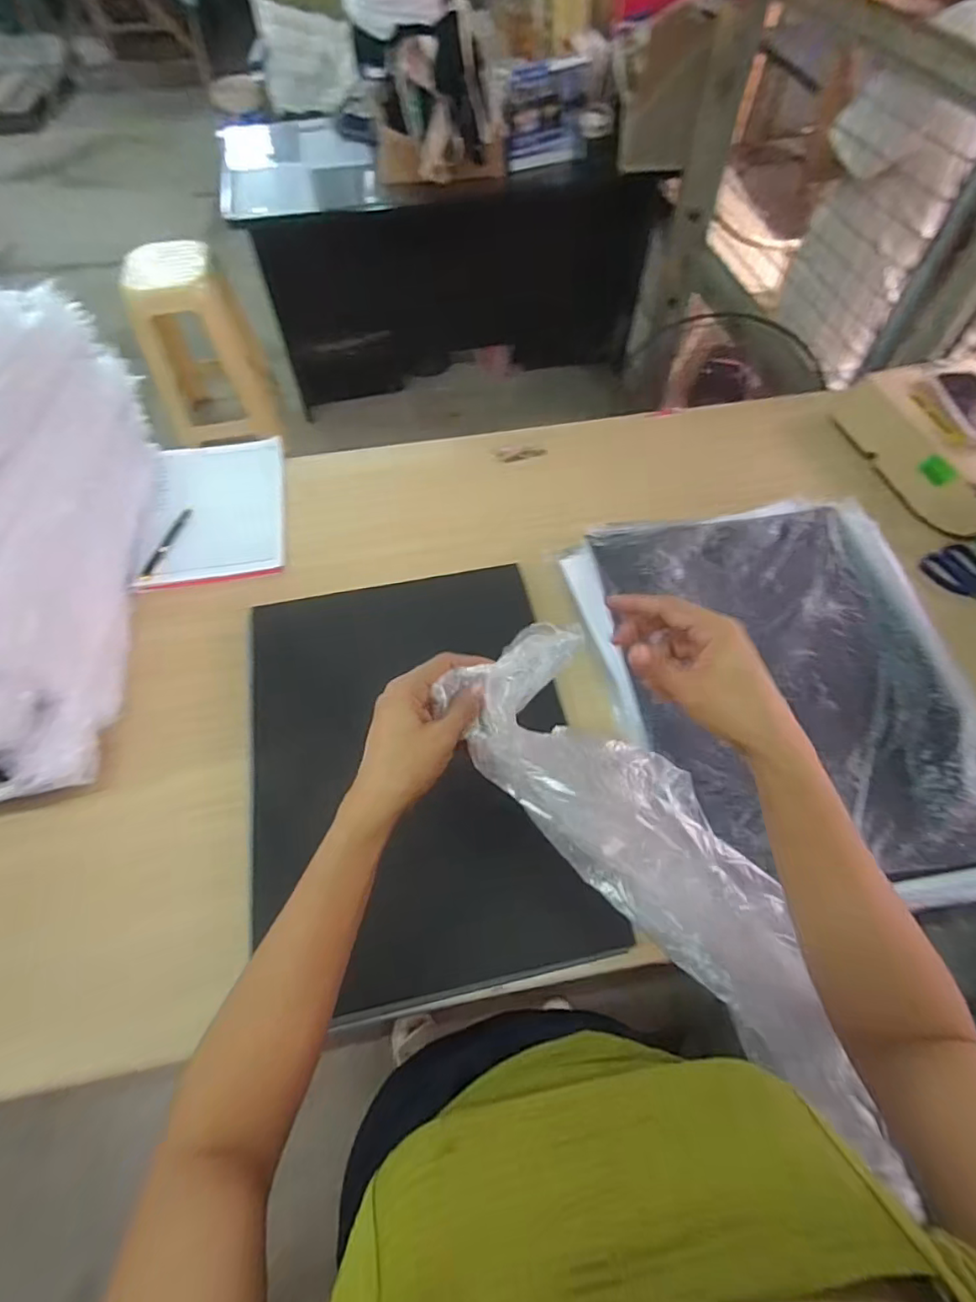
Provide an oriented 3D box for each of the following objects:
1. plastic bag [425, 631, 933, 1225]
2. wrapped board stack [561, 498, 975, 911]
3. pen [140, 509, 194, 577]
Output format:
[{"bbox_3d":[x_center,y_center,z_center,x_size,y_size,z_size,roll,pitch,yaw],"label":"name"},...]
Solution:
[{"bbox_3d":[0.136,0.146,0.391,0.106,0.081,0.390,-42,92,-21],"label":"plastic bag"},{"bbox_3d":[0.360,0.027,0.692,0.419,0.046,0.527,-10,59,-5],"label":"wrapped board stack"},{"bbox_3d":[-0.475,-0.162,0.847,0.011,0.010,0.143,15,55,-7],"label":"pen"}]

